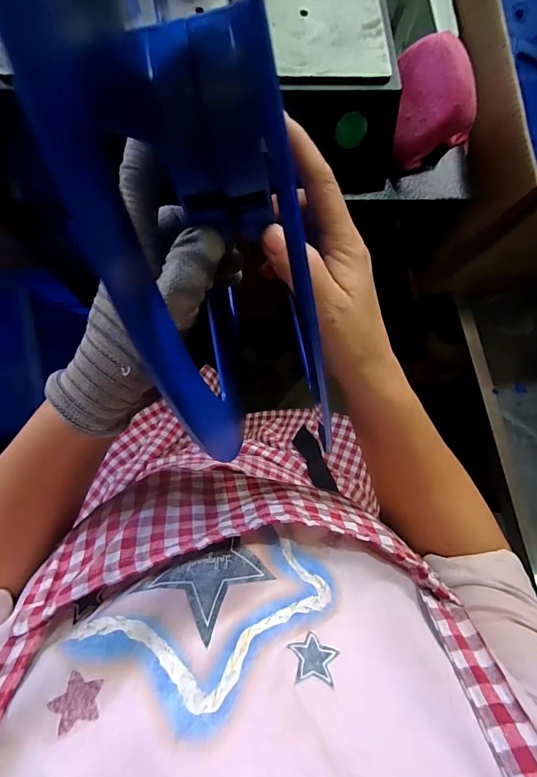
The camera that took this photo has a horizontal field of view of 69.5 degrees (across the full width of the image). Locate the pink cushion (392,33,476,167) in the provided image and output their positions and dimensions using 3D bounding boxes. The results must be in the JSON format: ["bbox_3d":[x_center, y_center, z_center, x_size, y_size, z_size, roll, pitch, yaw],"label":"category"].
[{"bbox_3d":[0.177,-0.322,0.426,0.067,0.071,0.113,0,83,-5],"label":"pink cushion"}]

